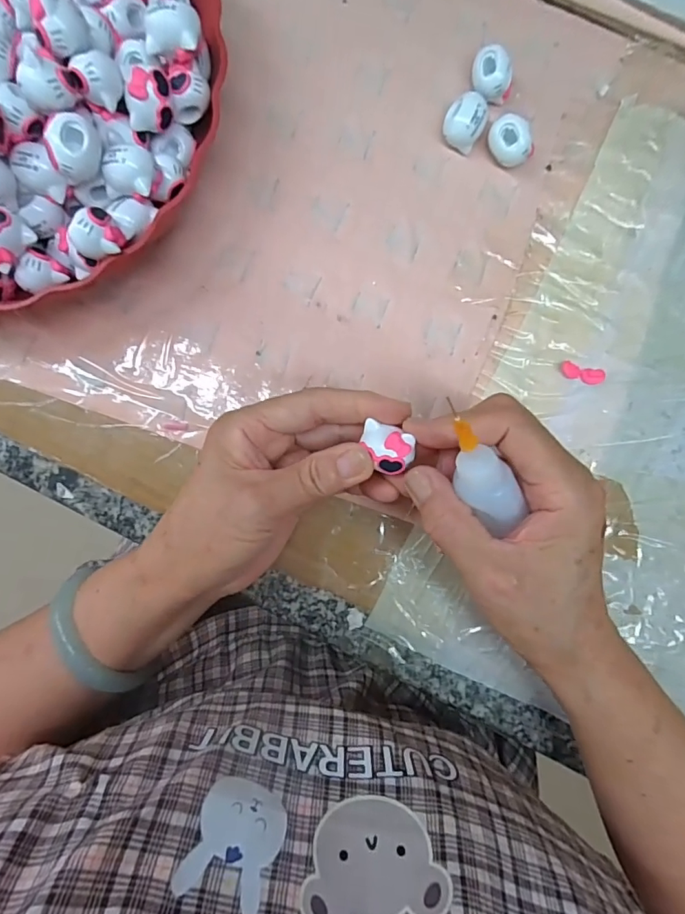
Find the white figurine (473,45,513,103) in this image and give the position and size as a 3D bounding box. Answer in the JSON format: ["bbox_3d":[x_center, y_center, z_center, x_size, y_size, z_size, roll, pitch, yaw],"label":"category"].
[{"bbox_3d":[0.083,-0.213,0.269,0.024,0.023,0.018,43,89,0],"label":"white figurine"}]

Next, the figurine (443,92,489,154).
[{"bbox_3d":[0.068,-0.187,0.268,0.022,0.020,0.021,0,89,-1],"label":"figurine"}]

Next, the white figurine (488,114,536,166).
[{"bbox_3d":[0.094,-0.175,0.268,0.026,0.021,0.018,29,89,0],"label":"white figurine"}]

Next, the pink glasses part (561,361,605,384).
[{"bbox_3d":[0.137,-0.048,0.273,0.023,0.007,0.009,17,89,-1],"label":"pink glasses part"}]

